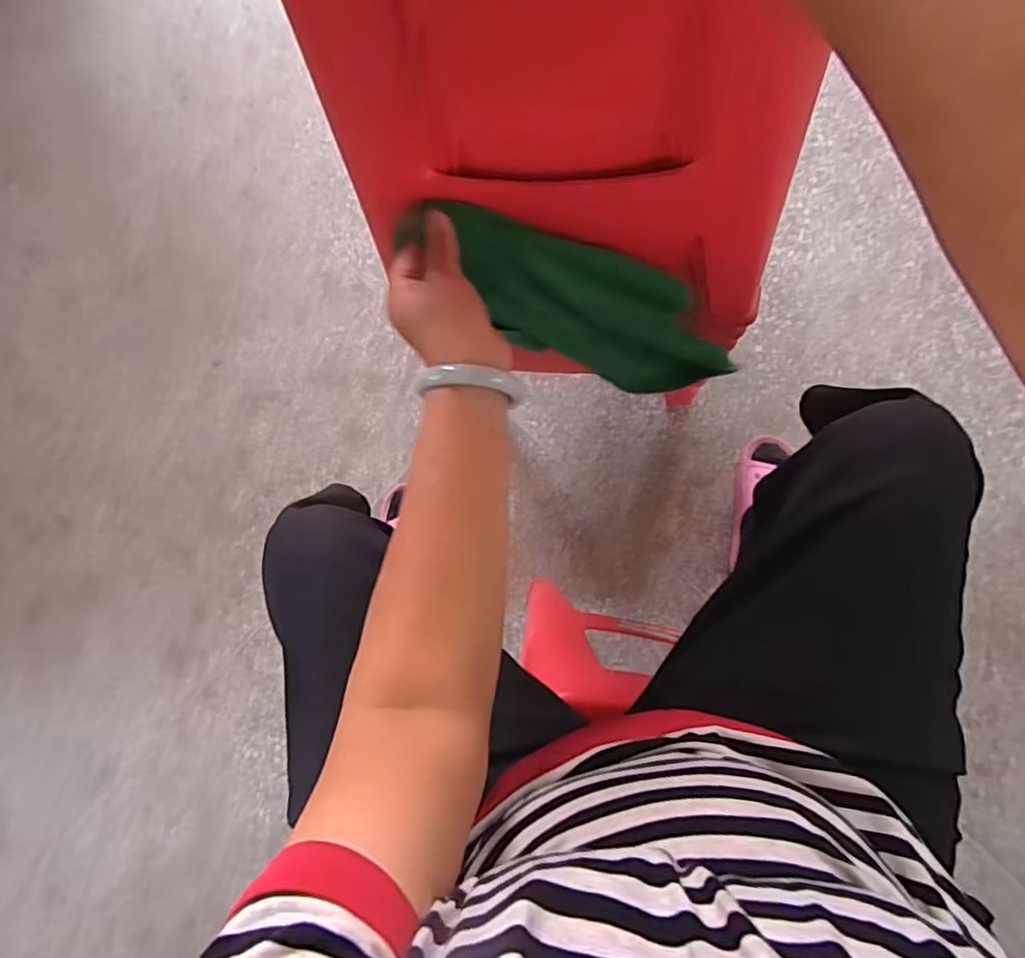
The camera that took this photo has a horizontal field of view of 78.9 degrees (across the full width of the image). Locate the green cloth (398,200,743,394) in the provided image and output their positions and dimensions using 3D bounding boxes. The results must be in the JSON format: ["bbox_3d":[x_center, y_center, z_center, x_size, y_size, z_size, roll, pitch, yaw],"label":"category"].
[{"bbox_3d":[0.064,-0.142,0.521,0.290,0.070,0.082,19,91,-32],"label":"green cloth"}]

